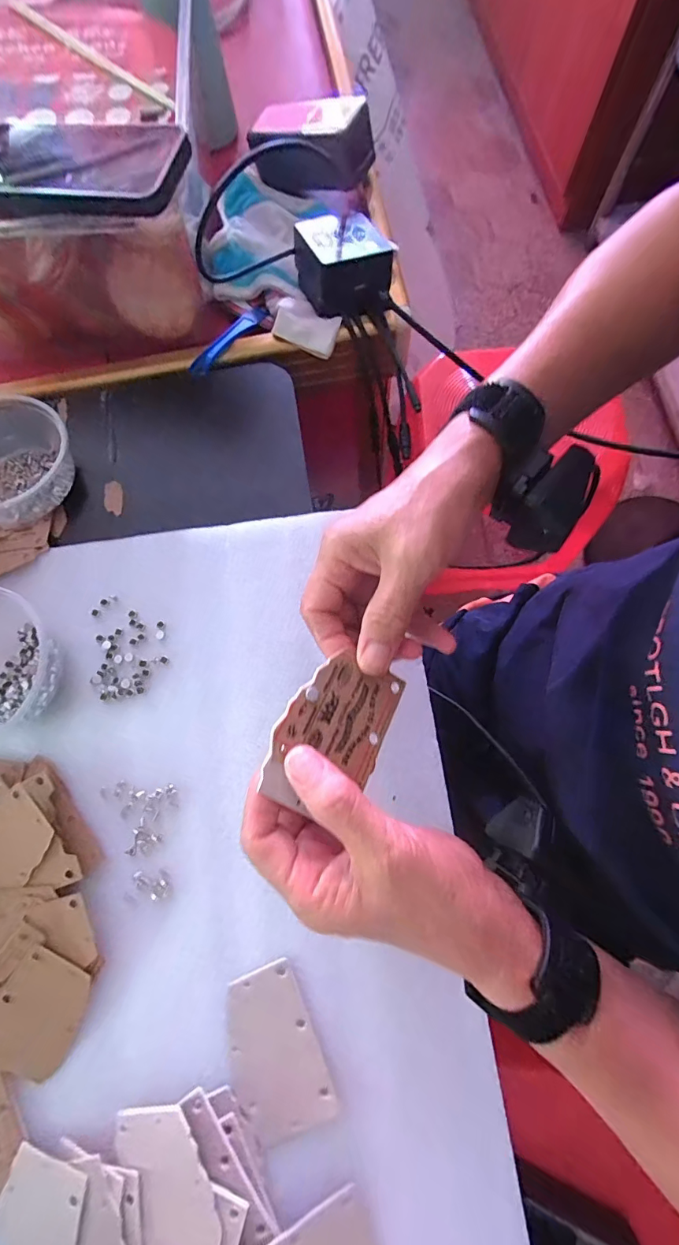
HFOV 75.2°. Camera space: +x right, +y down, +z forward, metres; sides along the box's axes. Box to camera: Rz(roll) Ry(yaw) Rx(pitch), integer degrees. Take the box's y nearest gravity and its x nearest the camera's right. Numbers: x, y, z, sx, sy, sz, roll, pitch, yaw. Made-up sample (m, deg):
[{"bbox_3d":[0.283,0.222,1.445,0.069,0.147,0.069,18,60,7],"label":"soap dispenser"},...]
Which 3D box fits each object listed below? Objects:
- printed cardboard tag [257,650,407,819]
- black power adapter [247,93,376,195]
[{"bbox_3d":[-0.002,0.056,0.227,0.056,0.005,0.080,30,68,-15],"label":"printed cardboard tag"},{"bbox_3d":[-0.033,-0.505,0.467,0.139,0.060,0.041,19,75,21],"label":"black power adapter"}]

